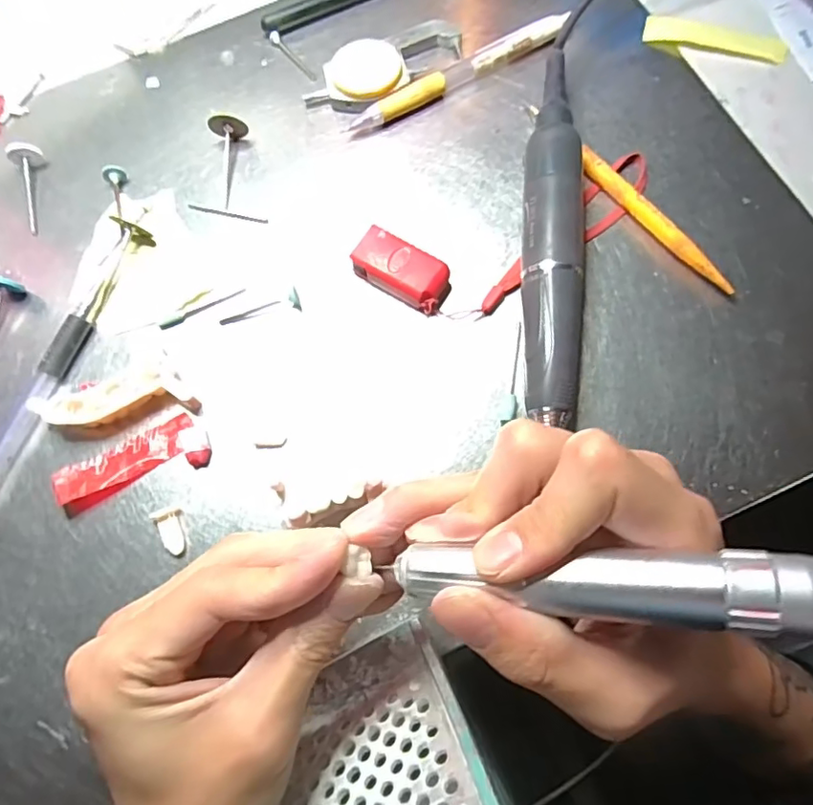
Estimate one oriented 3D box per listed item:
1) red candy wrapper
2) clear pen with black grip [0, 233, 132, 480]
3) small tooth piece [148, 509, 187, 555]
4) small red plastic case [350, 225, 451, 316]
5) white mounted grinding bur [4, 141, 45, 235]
[{"bbox_3d":[-0.120,0.027,0.243,0.065,0.010,0.025,-24,74,-5],"label":"red candy wrapper"},{"bbox_3d":[-0.167,-0.012,0.256,0.015,0.012,0.156,17,75,7],"label":"clear pen with black grip"},{"bbox_3d":[-0.100,0.054,0.236,0.011,0.006,0.020,-28,74,-6],"label":"small tooth piece"},{"bbox_3d":[-0.002,-0.060,0.261,0.045,0.019,0.024,31,77,11],"label":"small red plastic case"},{"bbox_3d":[-0.197,-0.112,0.290,0.014,0.018,0.046,-14,73,-2],"label":"white mounted grinding bur"}]

